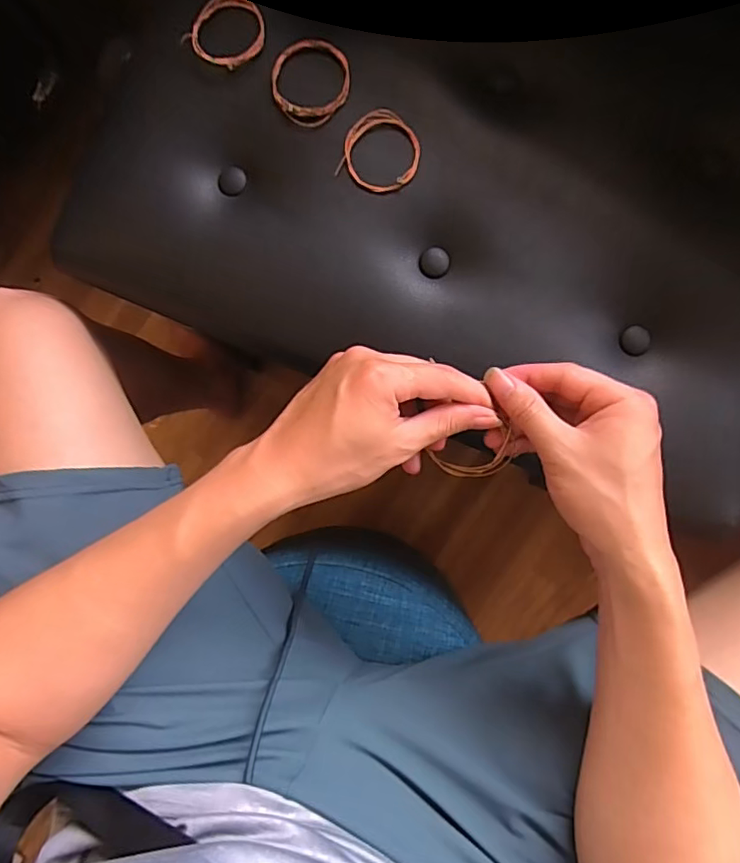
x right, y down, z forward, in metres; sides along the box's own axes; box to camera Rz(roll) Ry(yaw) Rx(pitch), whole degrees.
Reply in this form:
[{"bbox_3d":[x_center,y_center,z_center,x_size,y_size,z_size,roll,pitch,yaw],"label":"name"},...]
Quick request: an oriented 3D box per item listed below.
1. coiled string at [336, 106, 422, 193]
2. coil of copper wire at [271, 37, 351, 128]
[{"bbox_3d":[0.008,-0.194,0.384,0.052,0.005,0.055,0,87,3],"label":"coiled string"},{"bbox_3d":[-0.042,-0.246,0.390,0.055,0.004,0.065,2,87,3],"label":"coil of copper wire"}]

